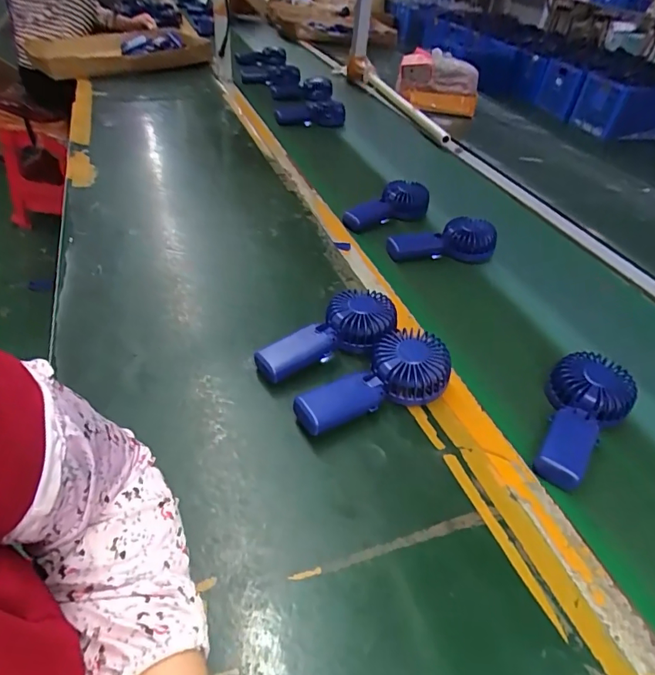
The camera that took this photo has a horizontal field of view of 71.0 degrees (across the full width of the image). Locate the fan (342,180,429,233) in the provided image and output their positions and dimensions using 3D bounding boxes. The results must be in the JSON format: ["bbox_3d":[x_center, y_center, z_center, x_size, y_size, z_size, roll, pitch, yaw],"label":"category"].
[{"bbox_3d":[0.101,-0.236,0.820,0.168,0.053,0.064,-23,48,-13],"label":"fan"}]

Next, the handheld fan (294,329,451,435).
[{"bbox_3d":[0.046,0.045,0.496,0.173,0.061,0.077,-13,45,-22],"label":"handheld fan"}]

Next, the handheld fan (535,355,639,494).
[{"bbox_3d":[0.267,0.079,0.491,0.077,0.057,0.172,32,46,25],"label":"handheld fan"}]

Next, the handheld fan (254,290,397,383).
[{"bbox_3d":[-0.001,-0.003,0.546,0.178,0.041,0.075,-28,51,-17],"label":"handheld fan"}]

